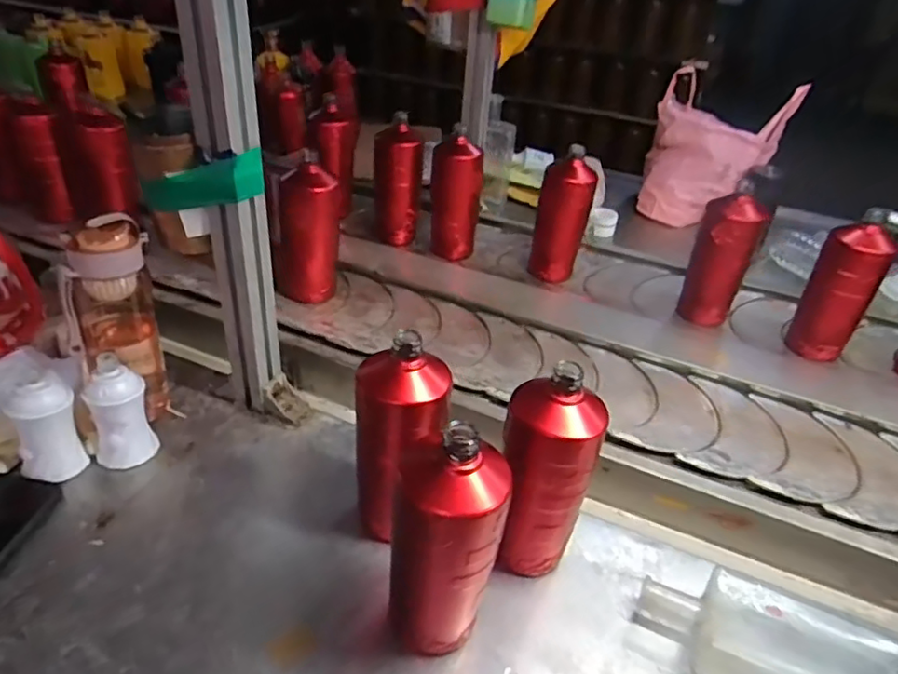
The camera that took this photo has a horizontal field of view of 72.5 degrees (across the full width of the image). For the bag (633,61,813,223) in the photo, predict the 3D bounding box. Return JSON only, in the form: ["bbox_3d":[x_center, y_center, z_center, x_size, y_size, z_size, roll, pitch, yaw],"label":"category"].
[{"bbox_3d":[0.502,-0.351,1.202,0.238,0.251,0.133,24,44,19],"label":"bag"}]

